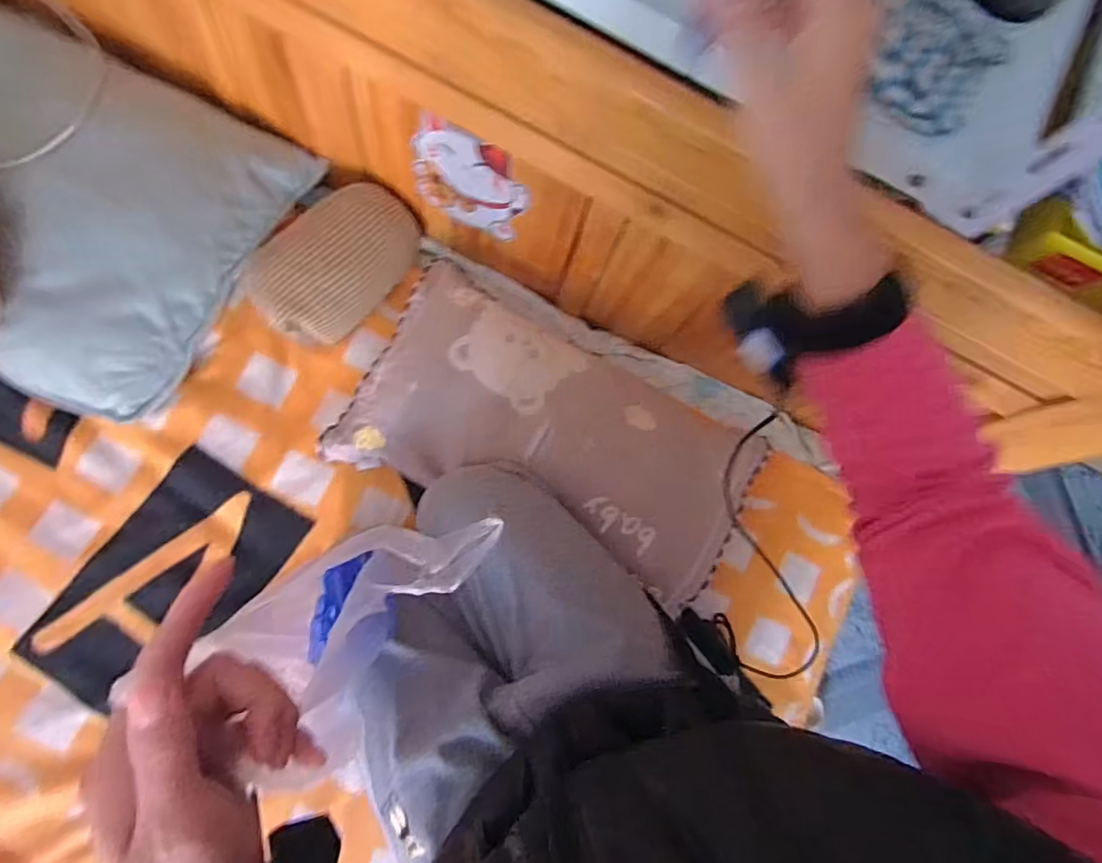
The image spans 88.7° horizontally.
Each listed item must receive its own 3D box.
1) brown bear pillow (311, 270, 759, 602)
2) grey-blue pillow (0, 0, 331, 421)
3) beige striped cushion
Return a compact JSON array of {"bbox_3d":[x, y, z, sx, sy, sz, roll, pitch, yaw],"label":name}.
[{"bbox_3d":[0.005,0.011,0.740,0.513,0.096,0.289,28,80,-1],"label":"brown bear pillow"},{"bbox_3d":[-0.650,-0.300,0.673,0.563,0.136,0.403,26,80,-2],"label":"grey-blue pillow"},{"bbox_3d":[-0.276,-0.222,0.730,0.135,0.092,0.224,45,80,1],"label":"beige striped cushion"}]

